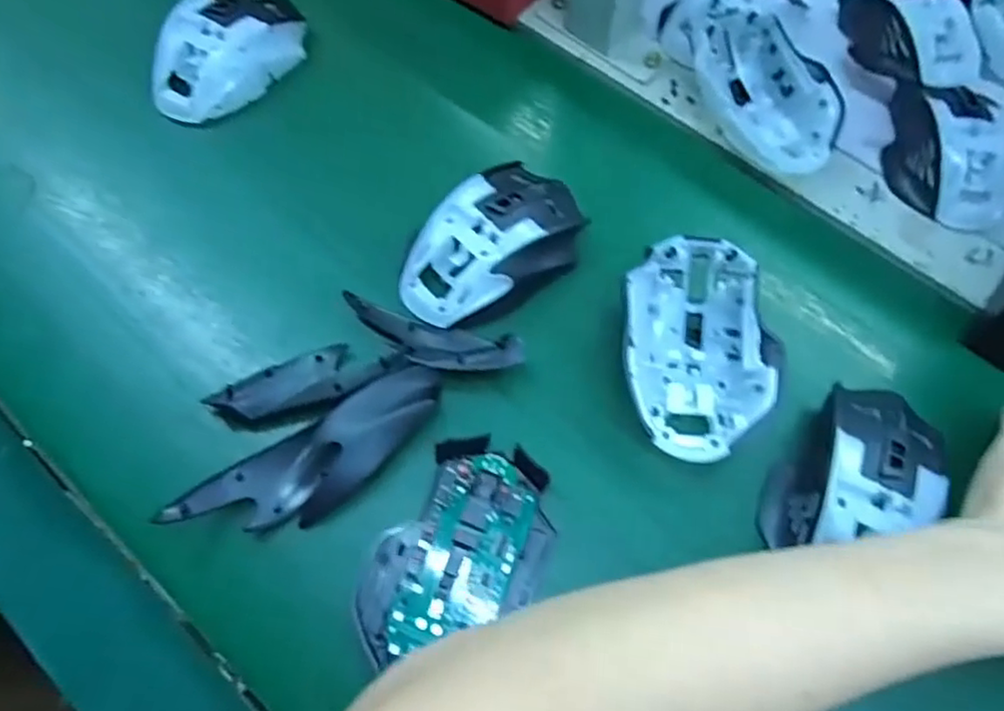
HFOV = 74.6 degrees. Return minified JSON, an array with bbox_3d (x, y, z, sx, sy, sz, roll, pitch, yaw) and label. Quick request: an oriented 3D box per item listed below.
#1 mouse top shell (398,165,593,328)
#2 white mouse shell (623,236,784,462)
[{"bbox_3d":[-0.004,-0.065,0.365,0.063,0.029,0.113,40,72,14],"label":"mouse top shell"},{"bbox_3d":[0.099,-0.002,0.342,0.075,0.046,0.114,-3,67,-3],"label":"white mouse shell"}]

